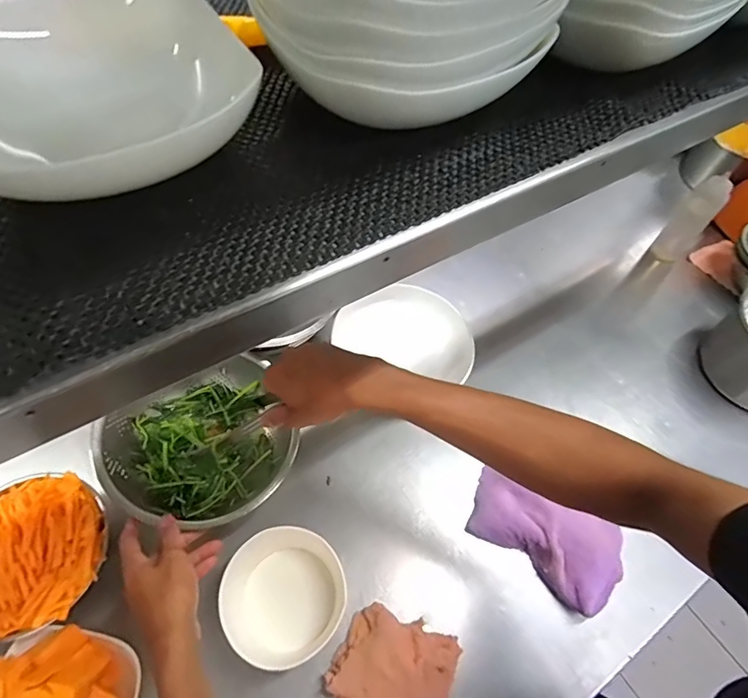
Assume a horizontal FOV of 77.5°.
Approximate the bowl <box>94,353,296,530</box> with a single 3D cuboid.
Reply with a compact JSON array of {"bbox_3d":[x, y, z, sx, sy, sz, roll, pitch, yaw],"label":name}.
[{"bbox_3d":[-0.218,0.117,0.591,0.210,0.083,0.211,2,57,-3],"label":"bowl"}]

